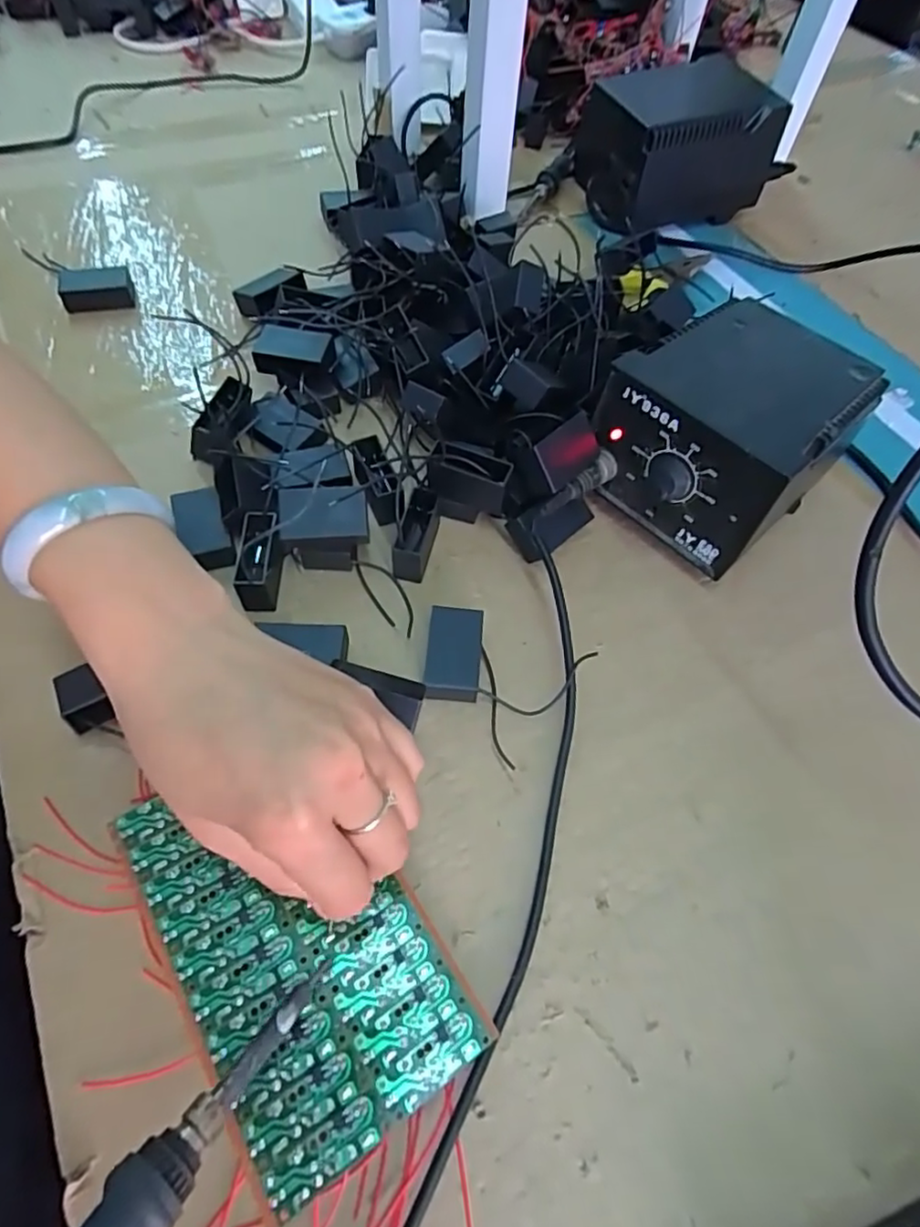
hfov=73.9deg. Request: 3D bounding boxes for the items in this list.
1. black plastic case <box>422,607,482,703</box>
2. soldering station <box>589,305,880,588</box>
[{"bbox_3d":[-0.003,0.022,0.326,0.028,0.018,0.049,5,59,-1],"label":"black plastic case"},{"bbox_3d":[0.159,-0.109,0.371,0.114,0.095,0.142,41,64,19],"label":"soldering station"}]

